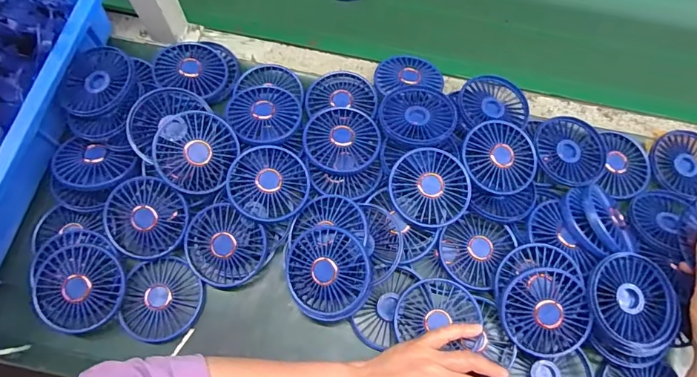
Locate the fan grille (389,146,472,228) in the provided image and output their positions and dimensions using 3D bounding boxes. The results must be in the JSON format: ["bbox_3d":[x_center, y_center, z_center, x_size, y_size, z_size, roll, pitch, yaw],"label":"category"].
[{"bbox_3d":[0.089,-0.003,0.474,0.085,0.021,0.080,1,68,-2],"label":"fan grille"}]

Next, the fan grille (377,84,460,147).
[{"bbox_3d":[0.083,-0.088,0.517,0.088,0.020,0.087,1,68,-2],"label":"fan grille"}]

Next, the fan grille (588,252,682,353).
[{"bbox_3d":[0.287,0.114,0.440,0.094,0.013,0.089,1,78,-6],"label":"fan grille"}]

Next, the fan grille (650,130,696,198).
[{"bbox_3d":[0.422,-0.032,0.542,0.088,0.014,0.085,-35,73,-15],"label":"fan grille"}]

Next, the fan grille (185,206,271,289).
[{"bbox_3d":[-0.136,0.063,0.473,0.087,0.028,0.078,29,69,9],"label":"fan grille"}]

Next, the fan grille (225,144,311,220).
[{"bbox_3d":[-0.088,-0.006,0.483,0.086,0.025,0.084,1,68,-2],"label":"fan grille"}]

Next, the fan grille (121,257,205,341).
[{"bbox_3d":[-0.197,0.117,0.465,0.080,0.025,0.085,1,68,-2],"label":"fan grille"}]

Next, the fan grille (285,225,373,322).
[{"bbox_3d":[-0.021,0.086,0.446,0.089,0.019,0.093,0,91,17],"label":"fan grille"}]

